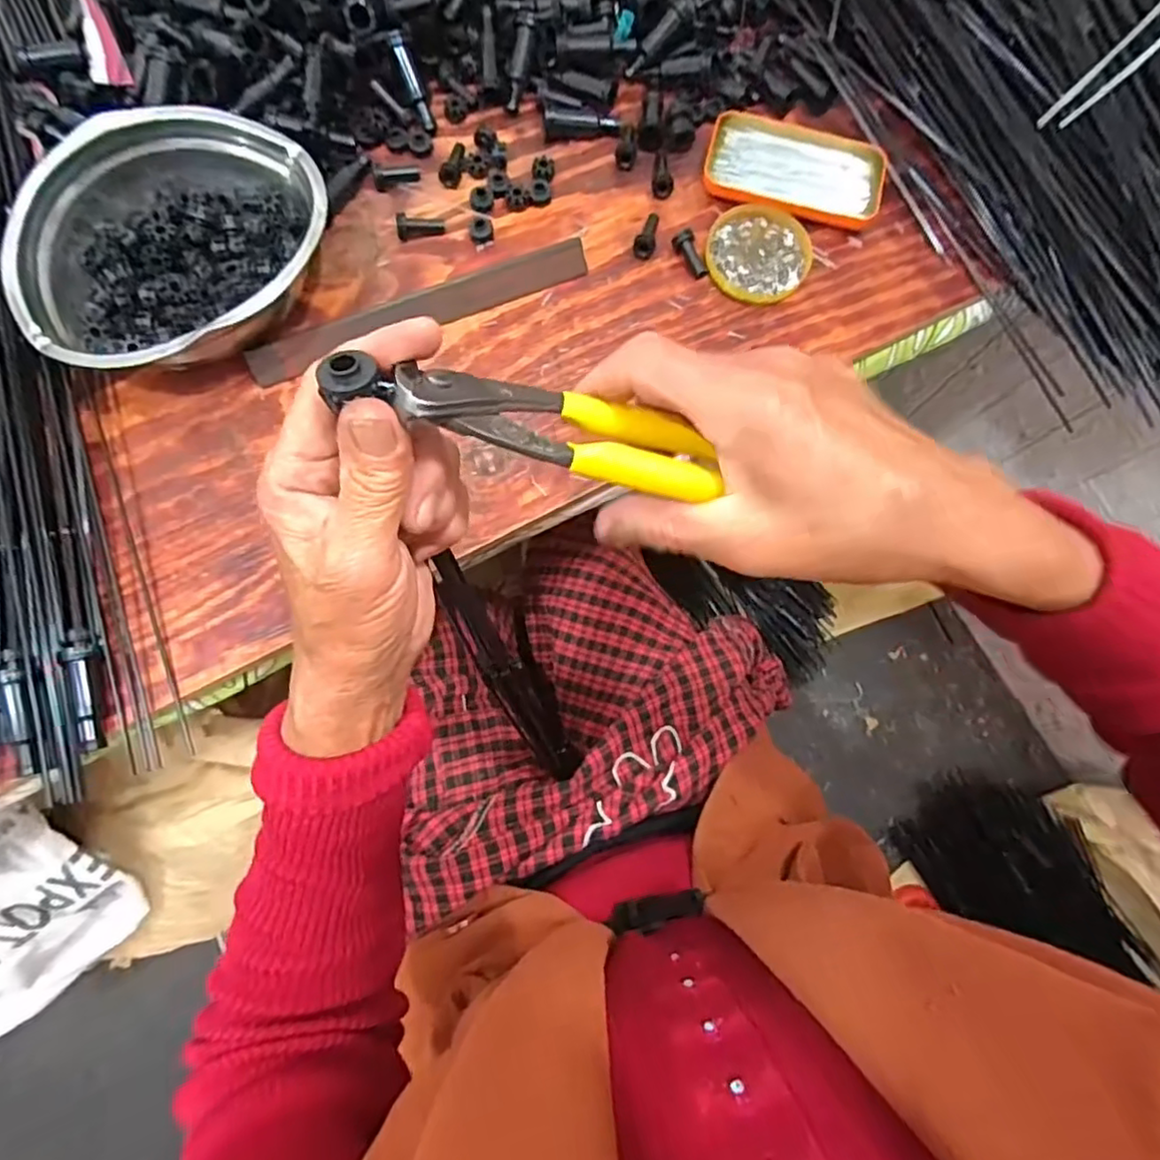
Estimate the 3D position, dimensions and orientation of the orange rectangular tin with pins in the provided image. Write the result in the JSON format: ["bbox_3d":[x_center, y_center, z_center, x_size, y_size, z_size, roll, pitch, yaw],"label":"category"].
[{"bbox_3d":[0.178,-0.340,0.528,0.144,0.021,0.083,17,73,5],"label":"orange rectangular tin with pins"}]

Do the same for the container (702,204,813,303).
[{"bbox_3d":[0.143,-0.264,0.510,0.078,0.014,0.081,0,73,0],"label":"container"}]

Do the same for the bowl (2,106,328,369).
[{"bbox_3d":[-0.291,-0.240,0.454,0.218,0.074,0.188,-43,78,-12],"label":"bowl"}]

